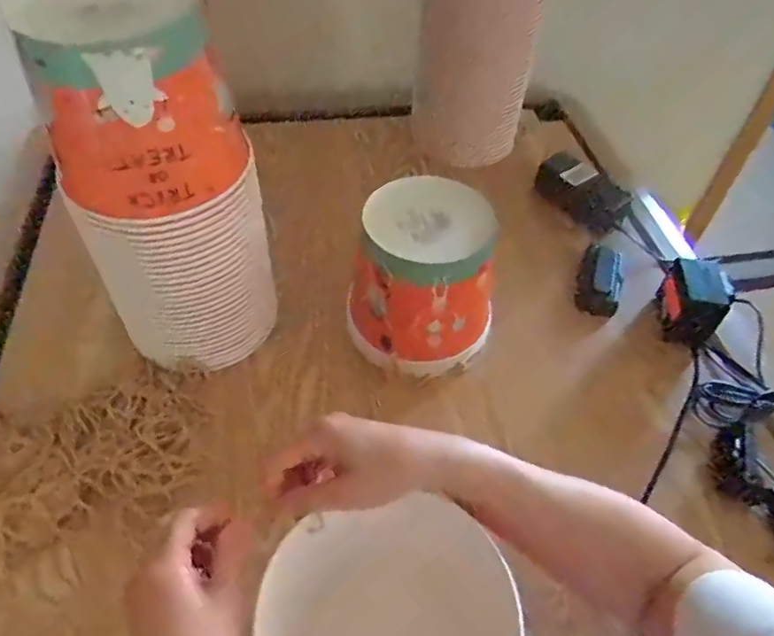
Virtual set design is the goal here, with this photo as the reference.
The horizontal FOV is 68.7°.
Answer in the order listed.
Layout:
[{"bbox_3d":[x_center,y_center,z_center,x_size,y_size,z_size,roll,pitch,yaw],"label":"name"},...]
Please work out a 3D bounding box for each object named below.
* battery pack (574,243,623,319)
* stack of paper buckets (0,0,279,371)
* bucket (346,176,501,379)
[{"bbox_3d":[0.272,-0.048,0.723,0.050,0.036,0.094,16,50,10],"label":"battery pack"},{"bbox_3d":[-0.196,-0.107,0.515,0.152,0.340,0.155,-19,53,-18],"label":"stack of paper buckets"},{"bbox_3d":[0.042,-0.036,0.600,0.143,0.179,0.132,2,49,-2],"label":"bucket"}]

